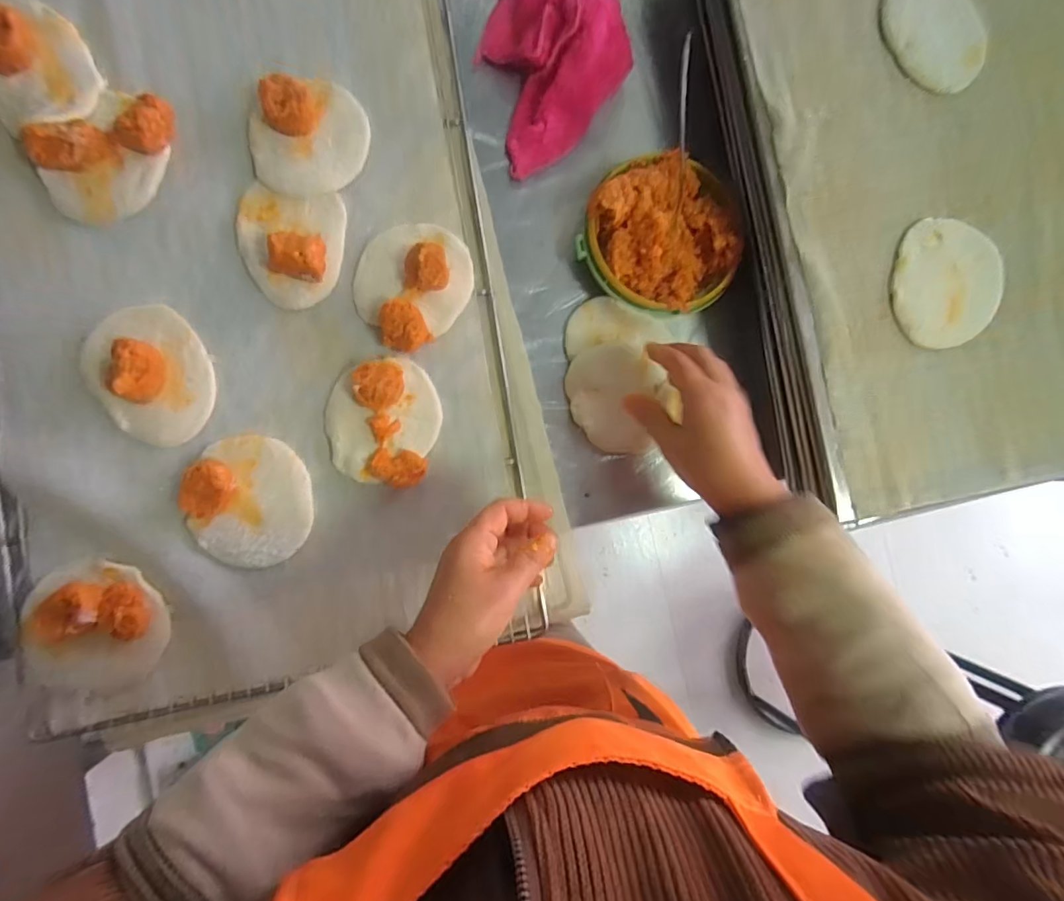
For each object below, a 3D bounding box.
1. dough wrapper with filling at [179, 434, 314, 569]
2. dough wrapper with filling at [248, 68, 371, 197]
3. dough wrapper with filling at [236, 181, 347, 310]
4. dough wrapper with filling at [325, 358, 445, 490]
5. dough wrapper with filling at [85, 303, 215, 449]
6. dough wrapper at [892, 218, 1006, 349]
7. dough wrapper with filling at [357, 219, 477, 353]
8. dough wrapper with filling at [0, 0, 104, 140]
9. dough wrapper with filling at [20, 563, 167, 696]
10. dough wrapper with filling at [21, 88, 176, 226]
[{"bbox_3d":[-0.216,0.039,0.383,0.084,0.024,0.098,3,86,-8],"label":"dough wrapper with filling"},{"bbox_3d":[-0.179,-0.251,0.402,0.090,0.023,0.086,0,87,-8],"label":"dough wrapper with filling"},{"bbox_3d":[-0.194,-0.166,0.396,0.080,0.034,0.094,1,86,-8],"label":"dough wrapper with filling"},{"bbox_3d":[-0.120,-0.025,0.406,0.087,0.016,0.099,14,85,-7],"label":"dough wrapper with filling"},{"bbox_3d":[-0.289,-0.059,0.377,0.081,0.031,0.104,-39,92,-8],"label":"dough wrapper with filling"},{"bbox_3d":[0.337,-0.132,0.408,0.101,0.011,0.101,0,88,-8],"label":"dough wrapper"},{"bbox_3d":[-0.097,-0.141,0.405,0.098,0.038,0.094,0,87,-8],"label":"dough wrapper with filling"},{"bbox_3d":[-0.379,-0.288,0.380,0.078,0.024,0.103,-29,91,-9],"label":"dough wrapper with filling"},{"bbox_3d":[-0.320,0.129,0.365,0.093,0.022,0.090,1,86,-8],"label":"dough wrapper with filling"},{"bbox_3d":[-0.323,-0.228,0.380,0.072,0.028,0.106,40,82,-4],"label":"dough wrapper with filling"}]

